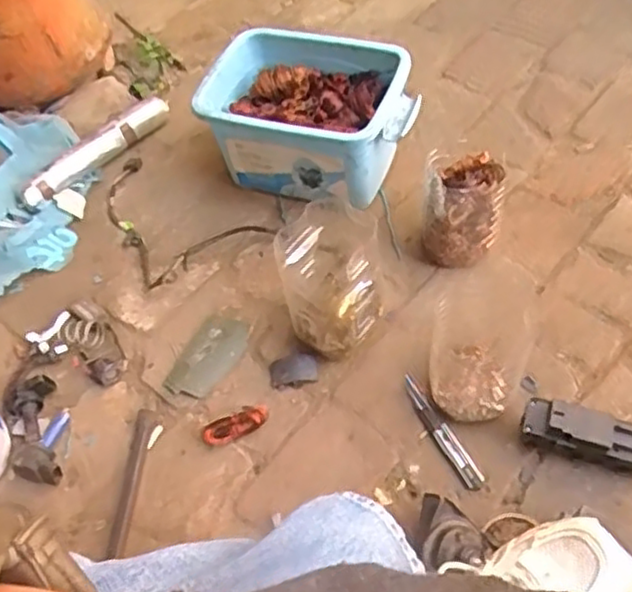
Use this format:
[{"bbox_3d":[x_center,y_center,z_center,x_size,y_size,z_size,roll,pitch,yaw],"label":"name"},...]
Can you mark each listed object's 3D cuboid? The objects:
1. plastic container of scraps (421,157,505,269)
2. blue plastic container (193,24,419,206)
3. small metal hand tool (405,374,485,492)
[{"bbox_3d":[0.183,-0.103,0.892,0.089,0.126,0.094,2,56,9],"label":"plastic container of scraps"},{"bbox_3d":[-0.003,-0.242,1.000,0.286,0.158,0.187,10,58,16],"label":"blue plastic container"},{"bbox_3d":[0.140,0.152,0.794,0.021,0.017,0.143,-29,61,-13],"label":"small metal hand tool"}]

